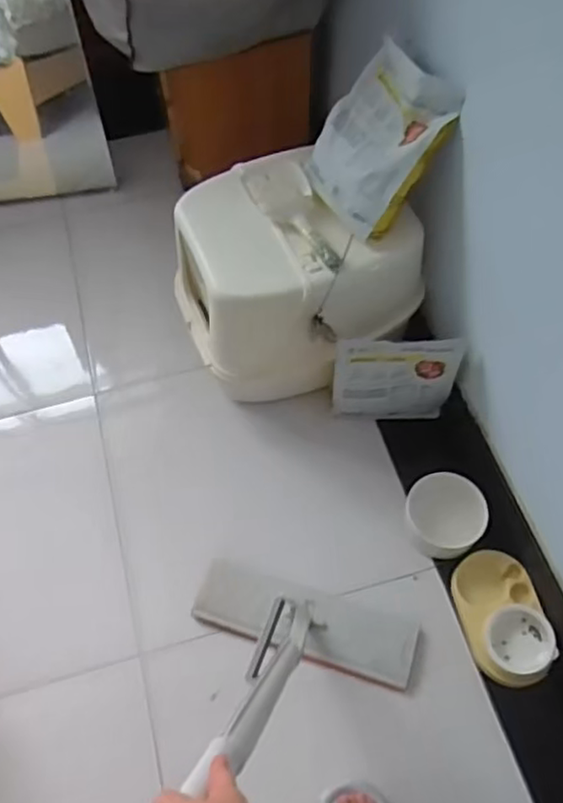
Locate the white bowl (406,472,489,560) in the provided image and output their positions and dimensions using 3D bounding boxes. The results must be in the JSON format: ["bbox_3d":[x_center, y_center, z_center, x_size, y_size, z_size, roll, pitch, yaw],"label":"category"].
[{"bbox_3d":[0.335,0.238,1.371,0.158,0.094,0.160,-1,60,1],"label":"white bowl"}]

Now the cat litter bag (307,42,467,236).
[{"bbox_3d":[0.178,-0.493,1.242,0.073,0.292,0.247,5,41,-48],"label":"cat litter bag"}]

